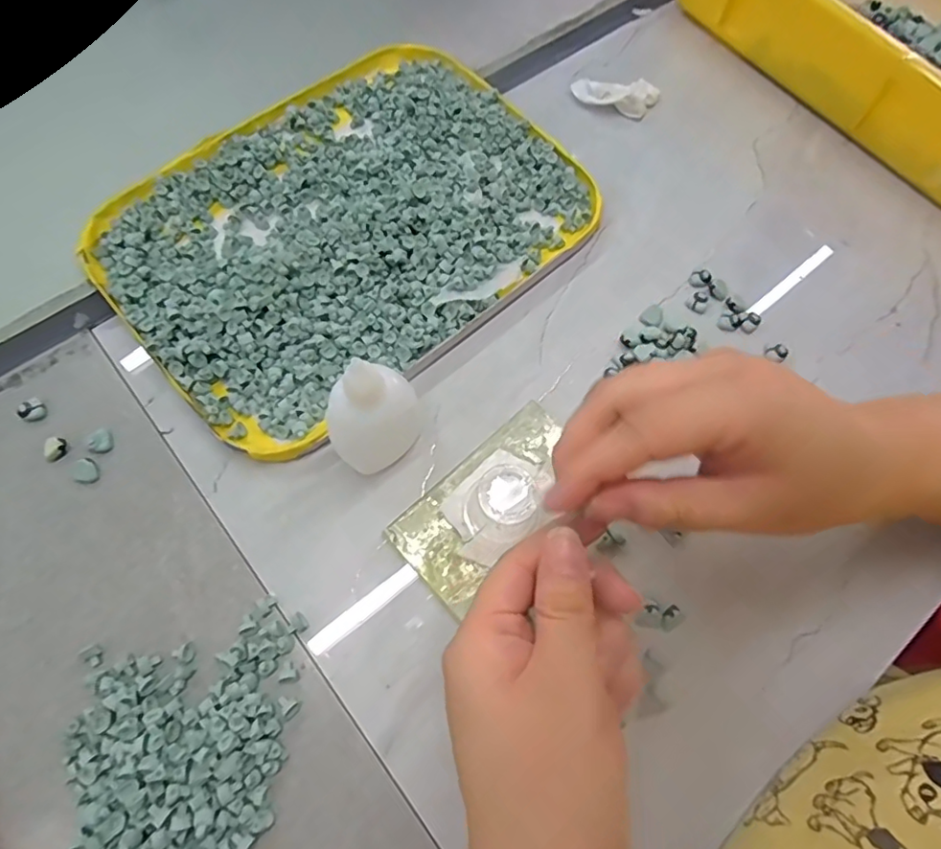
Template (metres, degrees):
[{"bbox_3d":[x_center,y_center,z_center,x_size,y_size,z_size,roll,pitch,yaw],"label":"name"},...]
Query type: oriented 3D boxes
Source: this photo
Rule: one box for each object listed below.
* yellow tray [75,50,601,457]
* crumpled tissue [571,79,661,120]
[{"bbox_3d":[-0.071,-0.124,0.339,0.270,0.024,0.205,-41,75,-17],"label":"yellow tray"},{"bbox_3d":[0.102,-0.228,0.391,0.060,0.012,0.026,1,67,-2],"label":"crumpled tissue"}]

